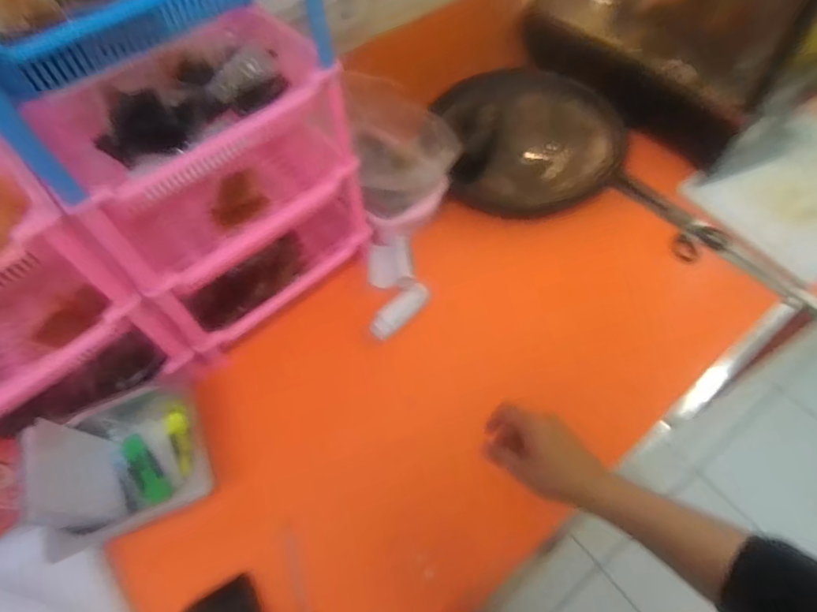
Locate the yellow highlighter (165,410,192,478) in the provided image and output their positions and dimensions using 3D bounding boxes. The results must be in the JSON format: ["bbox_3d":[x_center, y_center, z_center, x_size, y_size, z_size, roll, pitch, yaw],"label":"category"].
[{"bbox_3d":[-0.284,0.170,0.620,0.019,0.017,0.080,-16,80,-5],"label":"yellow highlighter"}]

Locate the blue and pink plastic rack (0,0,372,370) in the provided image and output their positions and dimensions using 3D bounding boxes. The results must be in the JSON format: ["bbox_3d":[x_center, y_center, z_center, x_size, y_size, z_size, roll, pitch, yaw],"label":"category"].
[{"bbox_3d":[-0.236,-0.165,0.594,0.303,0.475,0.204,-36,62,-17],"label":"blue and pink plastic rack"}]

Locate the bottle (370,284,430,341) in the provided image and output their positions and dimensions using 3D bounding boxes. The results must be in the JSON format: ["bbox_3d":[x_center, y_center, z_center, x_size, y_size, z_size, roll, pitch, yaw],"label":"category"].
[{"bbox_3d":[-0.011,0.008,0.721,0.097,0.029,0.031,-37,62,-18],"label":"bottle"}]

